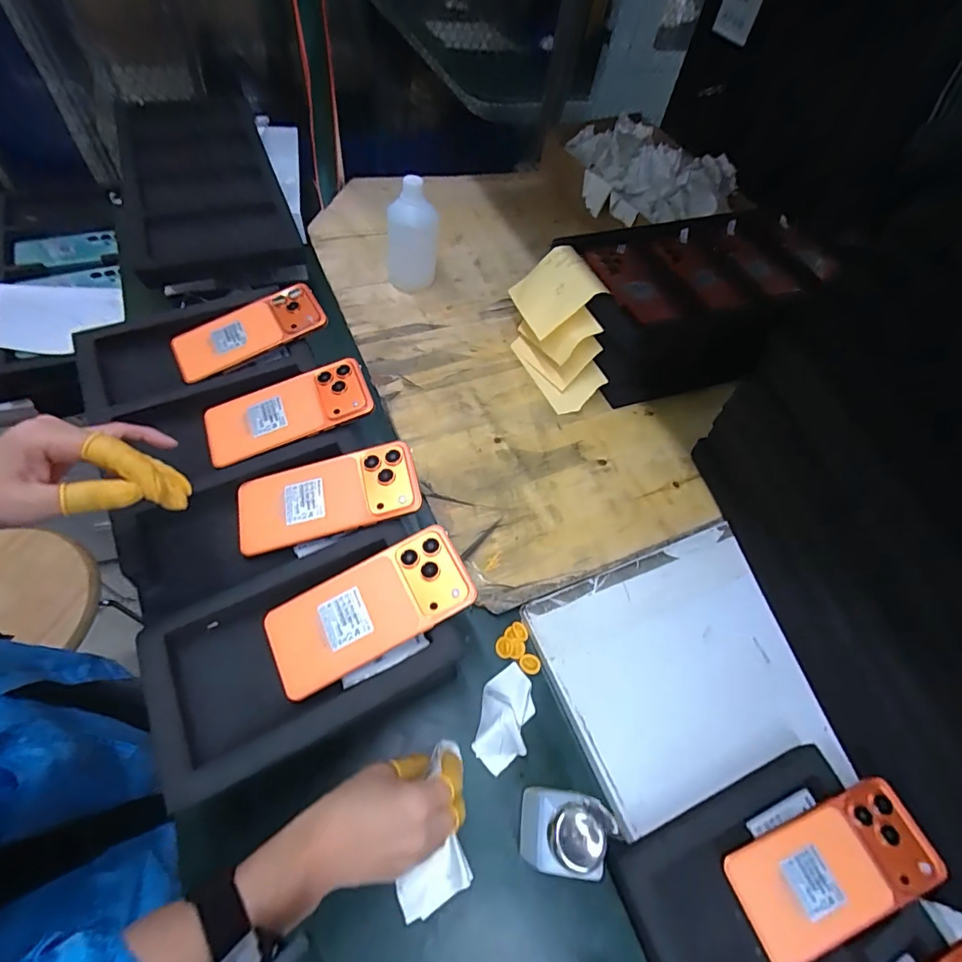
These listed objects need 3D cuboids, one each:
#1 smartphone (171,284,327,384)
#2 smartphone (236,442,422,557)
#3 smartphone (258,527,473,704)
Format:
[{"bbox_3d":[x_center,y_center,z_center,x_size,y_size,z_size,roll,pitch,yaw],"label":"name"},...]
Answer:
[{"bbox_3d":[-0.269,-0.173,0.548,0.168,0.010,0.077,-30,68,-10],"label":"smartphone"},{"bbox_3d":[-0.140,0.015,0.432,0.163,0.007,0.074,-15,65,-2],"label":"smartphone"},{"bbox_3d":[-0.090,0.104,0.385,0.164,0.008,0.073,-27,70,-7],"label":"smartphone"}]

